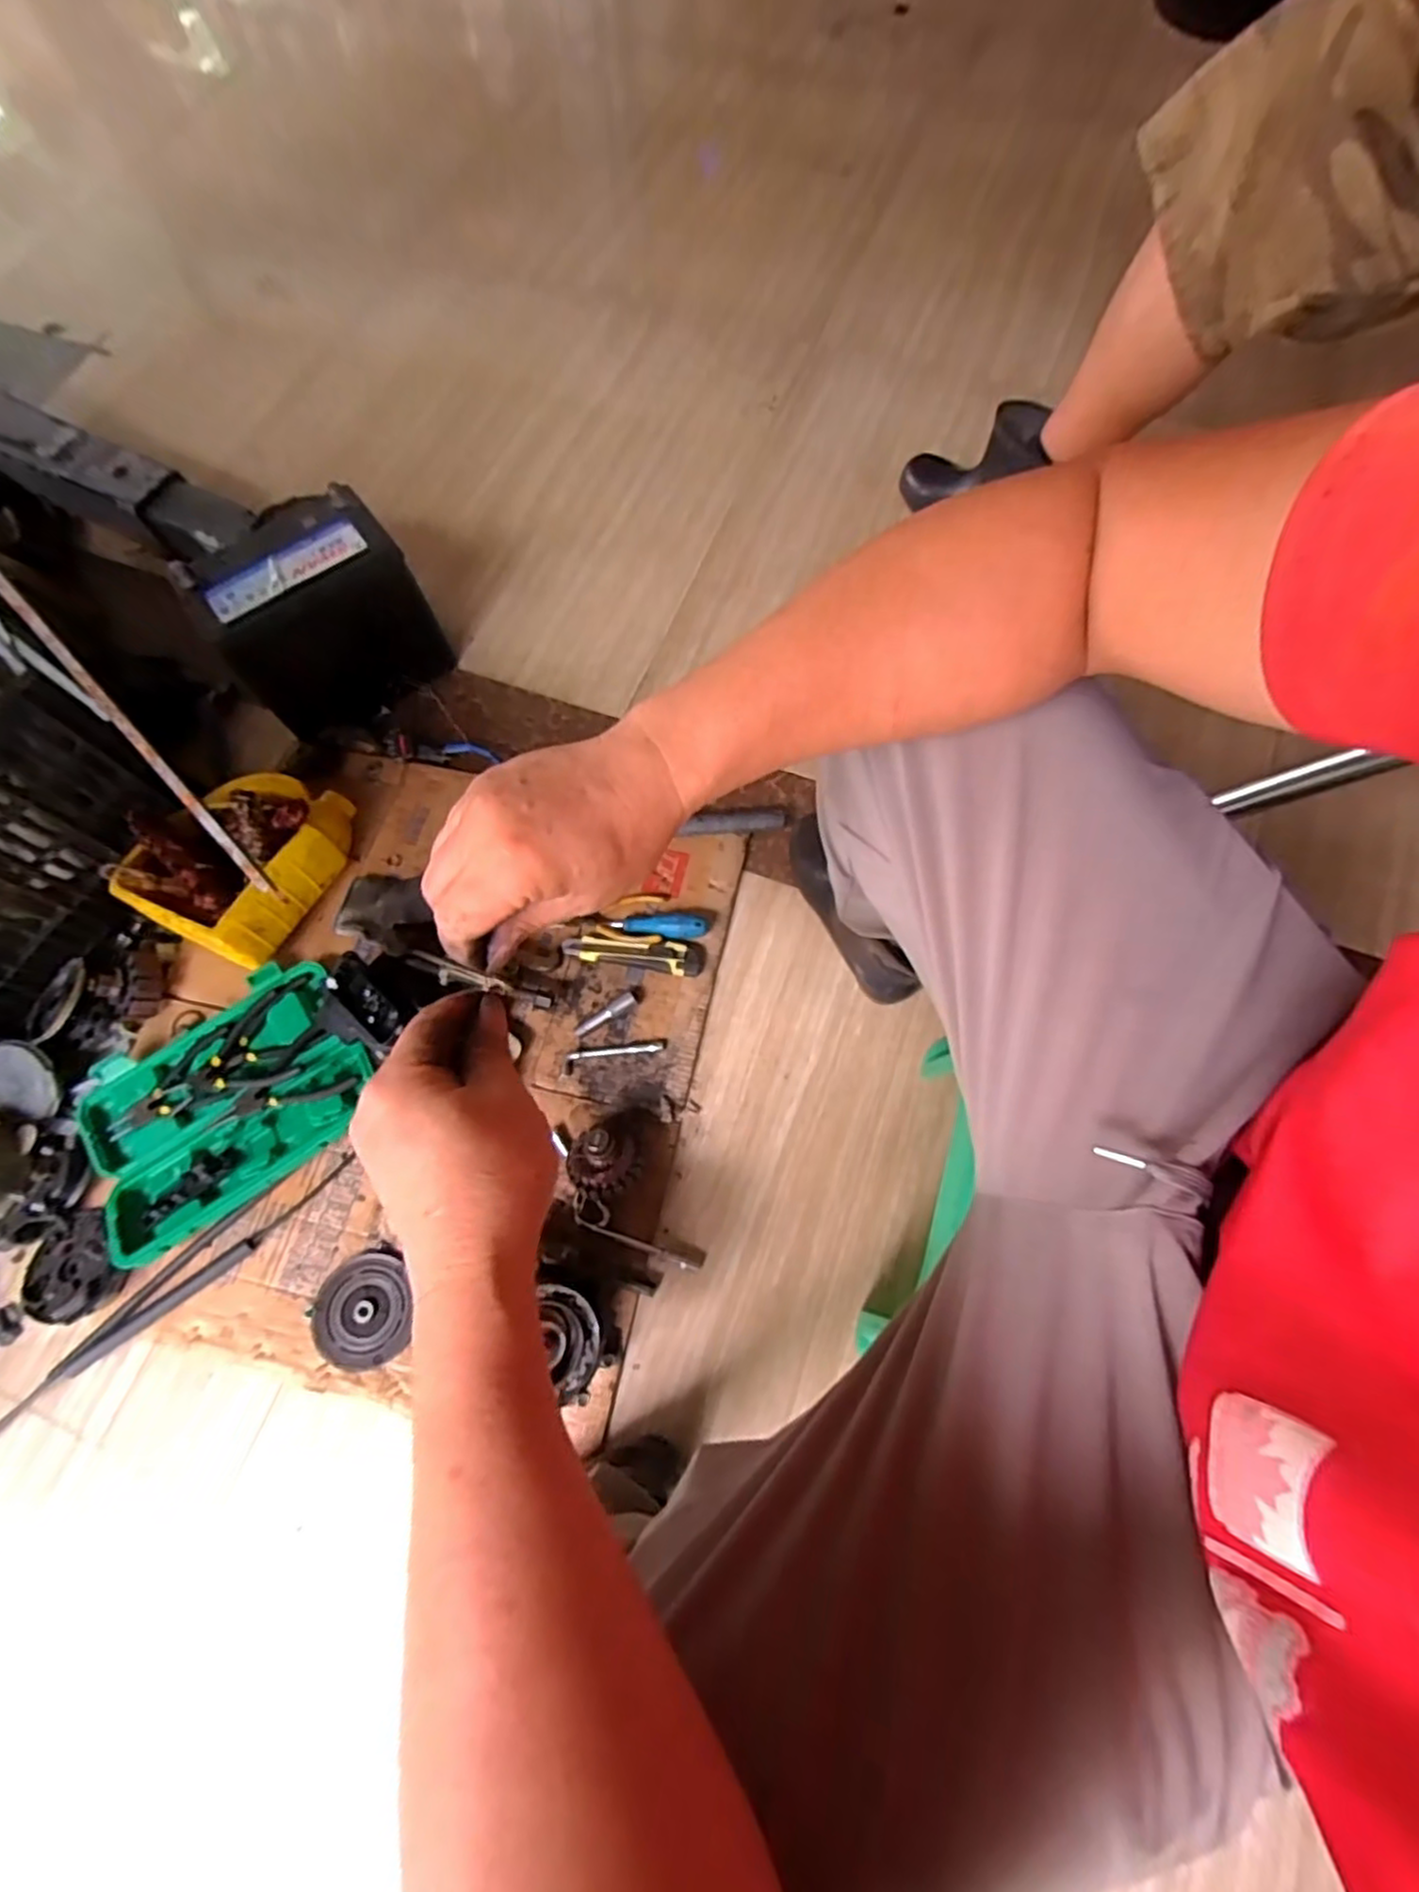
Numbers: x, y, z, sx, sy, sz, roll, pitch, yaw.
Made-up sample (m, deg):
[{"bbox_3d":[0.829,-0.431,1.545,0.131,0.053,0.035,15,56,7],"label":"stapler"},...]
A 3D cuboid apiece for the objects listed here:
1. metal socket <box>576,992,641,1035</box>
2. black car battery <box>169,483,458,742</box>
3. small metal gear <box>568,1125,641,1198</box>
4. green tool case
[{"bbox_3d":[-0.113,0.075,0.800,0.082,0.018,0.017,-33,73,-12],"label":"metal socket"},{"bbox_3d":[-0.483,-0.409,0.894,0.234,0.206,0.148,-36,74,-10],"label":"black car battery"},{"bbox_3d":[-0.107,0.218,0.726,0.068,0.067,0.069,0,71,1],"label":"small metal gear"},{"bbox_3d":[-0.522,0.169,0.772,0.293,0.044,0.224,-30,73,-9],"label":"green tool case"}]

